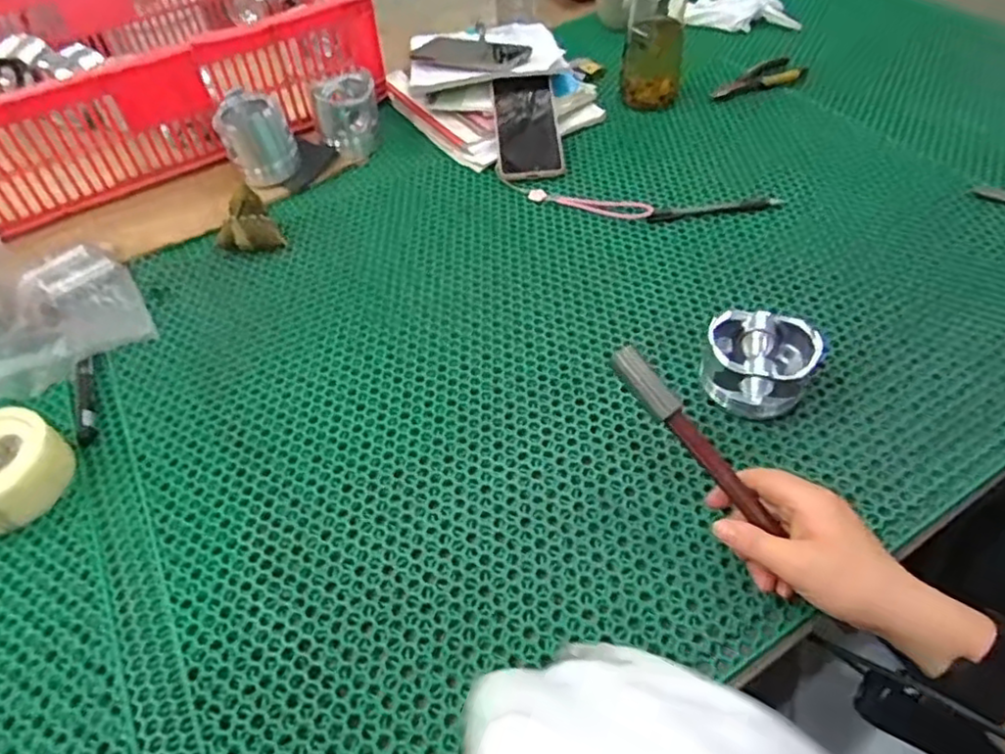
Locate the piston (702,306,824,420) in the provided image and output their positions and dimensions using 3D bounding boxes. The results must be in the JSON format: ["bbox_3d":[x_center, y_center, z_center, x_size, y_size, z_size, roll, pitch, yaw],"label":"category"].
[{"bbox_3d":[0.220,-0.014,0.547,0.093,0.056,0.090,13,53,15],"label":"piston"}]

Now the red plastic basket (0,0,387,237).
[{"bbox_3d":[-0.516,-0.438,0.908,0.587,0.157,0.442,-30,53,-18],"label":"red plastic basket"}]

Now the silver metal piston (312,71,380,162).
[{"bbox_3d":[-0.202,-0.342,0.851,0.081,0.080,0.090,-13,51,-6],"label":"silver metal piston"}]

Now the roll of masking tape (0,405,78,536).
[{"bbox_3d":[-0.413,0.077,0.533,0.096,0.056,0.096,-2,50,3],"label":"roll of masking tape"}]

